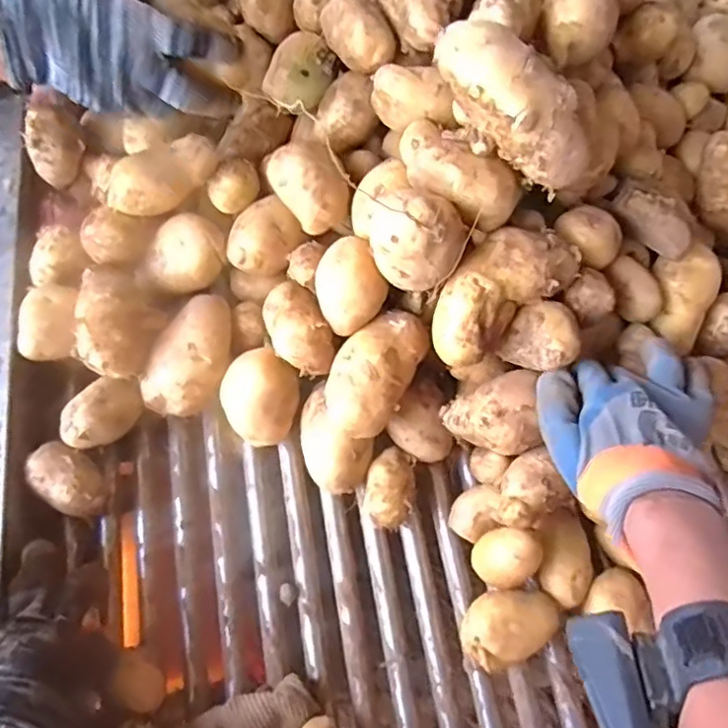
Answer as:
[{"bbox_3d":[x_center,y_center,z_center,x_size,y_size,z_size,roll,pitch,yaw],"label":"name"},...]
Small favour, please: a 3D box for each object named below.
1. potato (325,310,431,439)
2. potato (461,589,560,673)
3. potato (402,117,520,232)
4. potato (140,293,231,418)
[{"bbox_3d":[0.008,0.009,0.473,0.059,0.053,0.102,26,66,10],"label":"potato"},{"bbox_3d":[0.108,0.201,0.453,0.071,0.043,0.049,-24,67,-13],"label":"potato"},{"bbox_3d":[0.067,-0.133,0.417,0.091,0.032,0.043,32,66,-5],"label":"potato"},{"bbox_3d":[-0.143,-0.007,0.499,0.056,0.046,0.102,26,66,10],"label":"potato"}]

